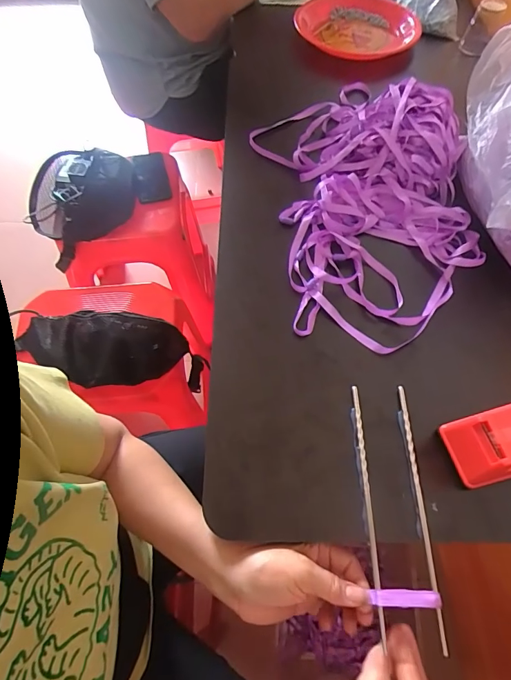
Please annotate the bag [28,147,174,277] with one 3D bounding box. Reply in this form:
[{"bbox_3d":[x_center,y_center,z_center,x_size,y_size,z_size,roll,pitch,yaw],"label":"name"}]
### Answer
[{"bbox_3d":[-0.362,-0.353,0.917,0.329,0.081,0.253,-25,67,-13],"label":"bag"}]

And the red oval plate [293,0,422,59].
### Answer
[{"bbox_3d":[0.195,-0.620,0.767,0.231,0.045,0.203,10,60,4],"label":"red oval plate"}]

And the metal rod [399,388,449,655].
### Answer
[{"bbox_3d":[0.152,0.146,0.365,0.007,0.007,0.213,1,61,0],"label":"metal rod"}]

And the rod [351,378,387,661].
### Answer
[{"bbox_3d":[0.104,0.146,0.366,0.007,0.009,0.215,1,63,-1],"label":"rod"}]

